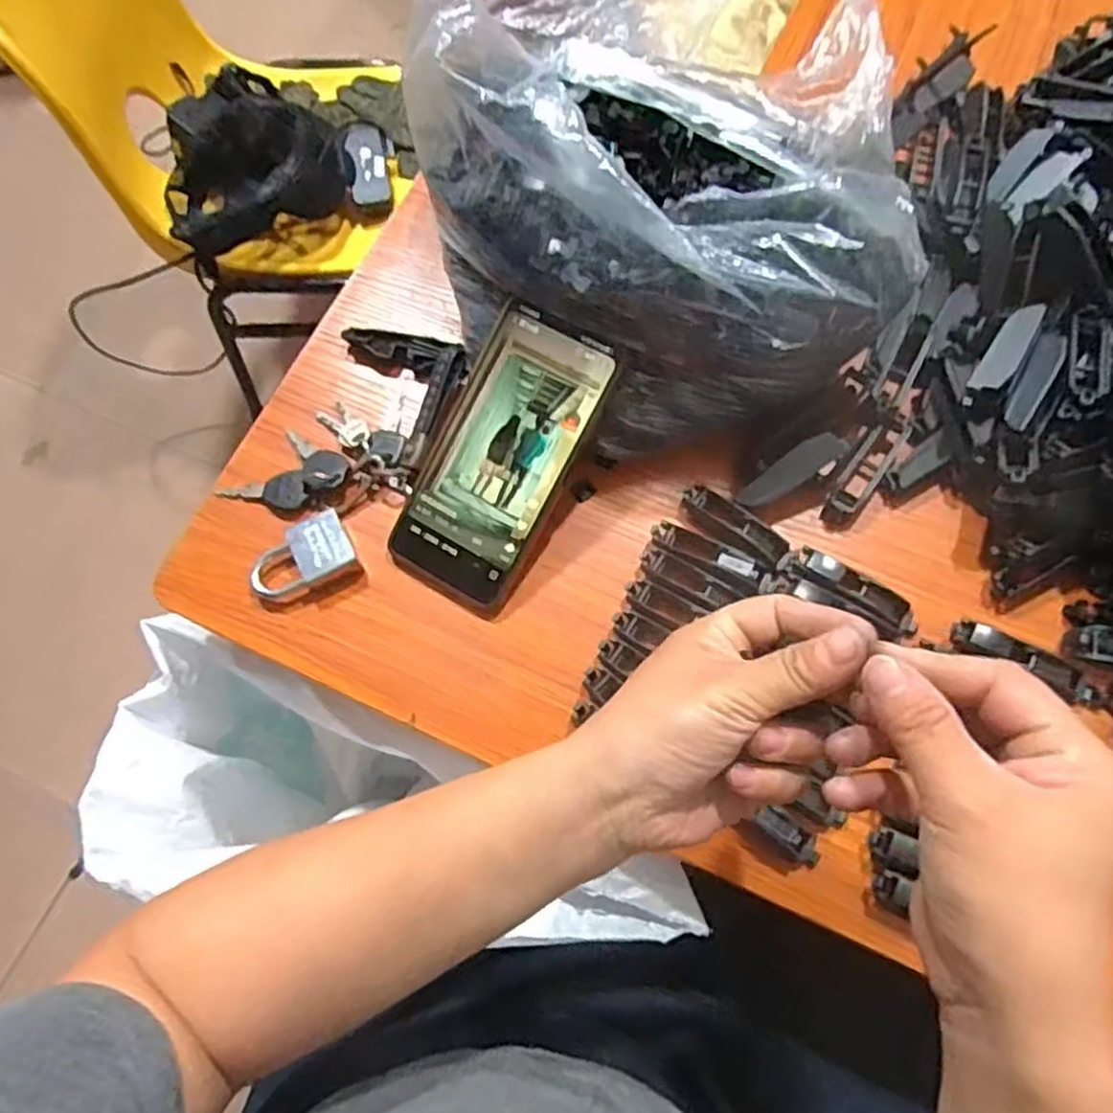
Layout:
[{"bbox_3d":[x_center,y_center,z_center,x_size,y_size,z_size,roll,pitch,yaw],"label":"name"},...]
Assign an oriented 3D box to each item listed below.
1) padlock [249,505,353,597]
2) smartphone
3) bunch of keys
[{"bbox_3d":[-0.150,0.002,0.443,0.059,0.019,0.034,-28,71,-7],"label":"padlock"},{"bbox_3d":[-0.032,-0.055,0.430,0.080,0.011,0.165,29,96,12],"label":"smartphone"},{"bbox_3d":[-0.148,-0.062,0.466,0.110,0.016,0.065,-4,70,1],"label":"bunch of keys"}]

